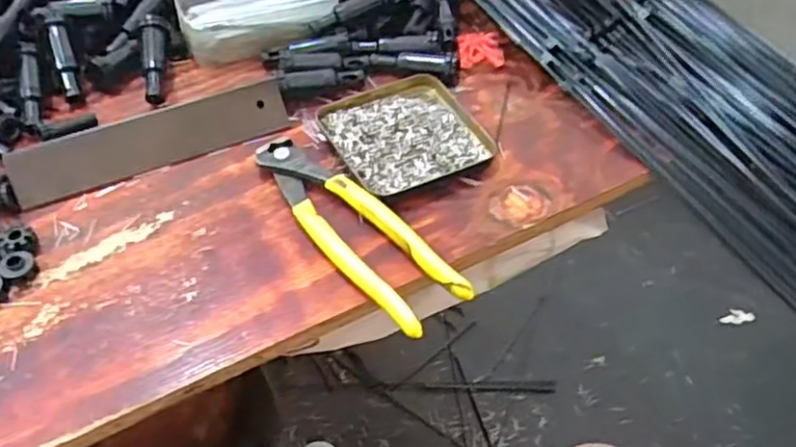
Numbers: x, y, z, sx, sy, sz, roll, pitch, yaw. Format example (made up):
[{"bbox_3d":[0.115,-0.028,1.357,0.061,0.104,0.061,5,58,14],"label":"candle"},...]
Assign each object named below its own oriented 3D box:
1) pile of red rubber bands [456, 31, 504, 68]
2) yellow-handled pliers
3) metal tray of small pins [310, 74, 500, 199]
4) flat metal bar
[{"bbox_3d":[0.064,-0.135,0.538,0.034,0.010,0.034,-4,49,-4],"label":"pile of red rubber bands"},{"bbox_3d":[-0.029,0.001,0.414,0.045,0.010,0.163,-34,58,-26],"label":"yellow-handled pliers"},{"bbox_3d":[0.003,-0.064,0.473,0.097,0.010,0.095,-22,53,-19],"label":"metal tray of small pins"},{"bbox_3d":[-0.158,-0.055,0.453,0.174,0.008,0.036,-21,97,-21],"label":"flat metal bar"}]

